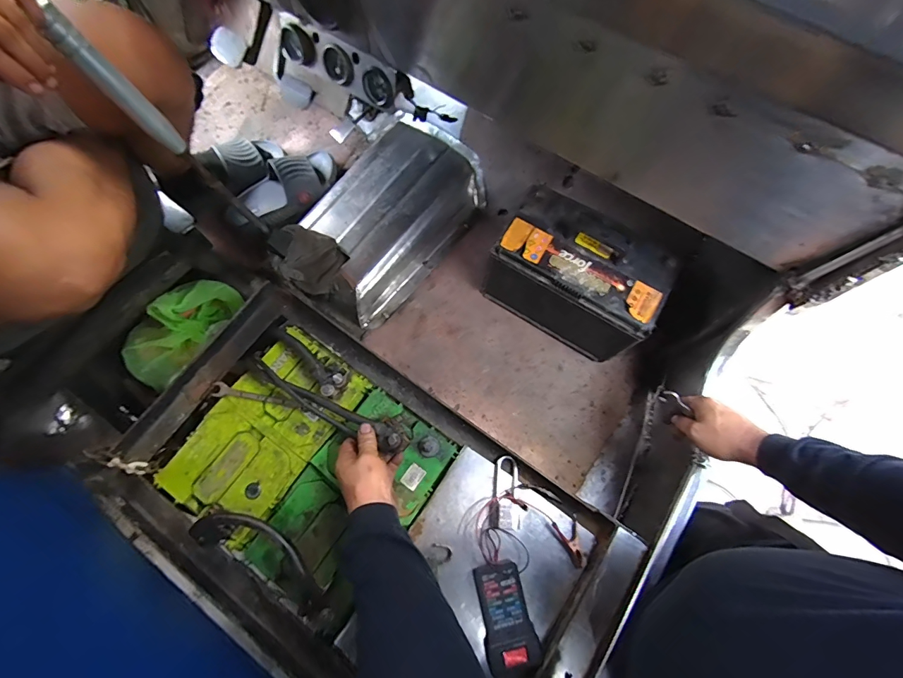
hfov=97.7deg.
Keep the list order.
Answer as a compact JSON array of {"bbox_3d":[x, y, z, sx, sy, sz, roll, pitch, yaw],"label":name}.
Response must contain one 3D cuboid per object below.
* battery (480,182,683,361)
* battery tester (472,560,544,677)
[{"bbox_3d":[0.242,-0.119,0.777,0.299,0.213,0.184,31,76,10],"label":"battery"},{"bbox_3d":[0.071,0.369,0.529,0.068,0.026,0.123,-15,73,-3],"label":"battery tester"}]

